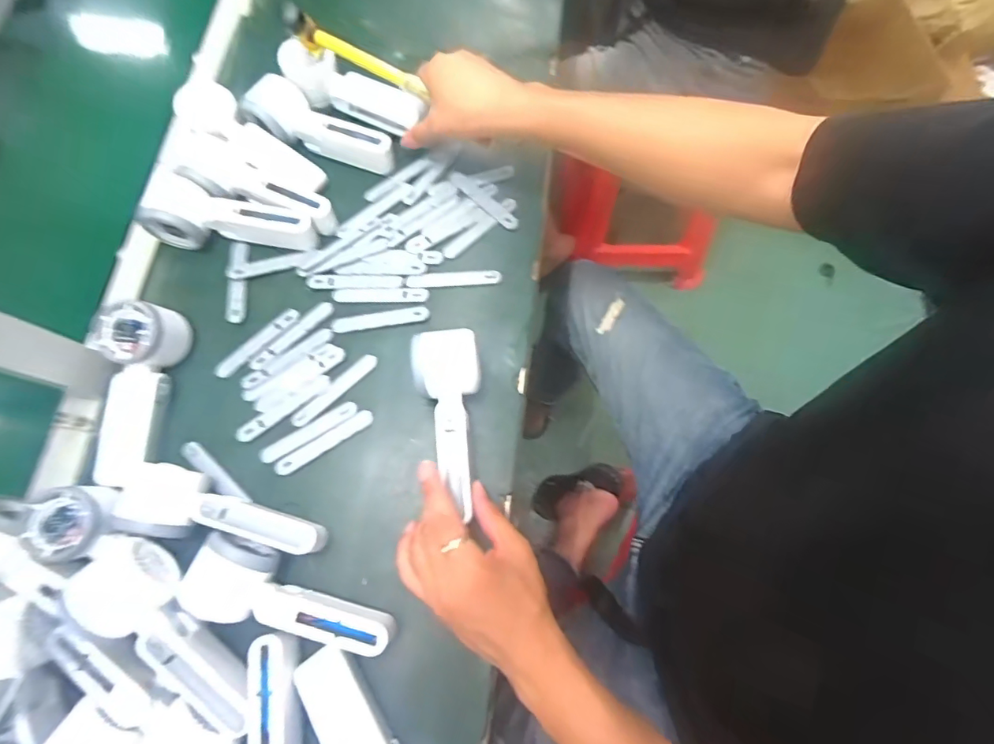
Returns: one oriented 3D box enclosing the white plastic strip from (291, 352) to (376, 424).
[{"bbox_3d":[-0.154,0.017,0.474,0.094,0.006,0.018,-43,74,-10],"label":"white plastic strip"}]

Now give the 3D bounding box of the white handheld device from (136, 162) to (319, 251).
[{"bbox_3d":[-0.268,-0.149,0.497,0.158,0.047,0.060,15,74,6],"label":"white handheld device"}]

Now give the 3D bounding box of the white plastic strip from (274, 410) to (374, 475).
[{"bbox_3d":[-0.158,0.065,0.455,0.095,0.004,0.017,-33,73,-7],"label":"white plastic strip"}]

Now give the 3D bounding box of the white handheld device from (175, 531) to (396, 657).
[{"bbox_3d":[-0.161,0.177,0.396,0.164,0.041,0.061,13,74,6],"label":"white handheld device"}]

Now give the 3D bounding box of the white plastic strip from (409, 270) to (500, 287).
[{"bbox_3d":[-0.043,-0.093,0.494,0.092,0.005,0.015,-4,71,2],"label":"white plastic strip"}]

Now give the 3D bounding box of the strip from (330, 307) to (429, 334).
[{"bbox_3d":[-0.115,-0.052,0.492,0.095,0.004,0.016,-8,74,1],"label":"strip"}]

